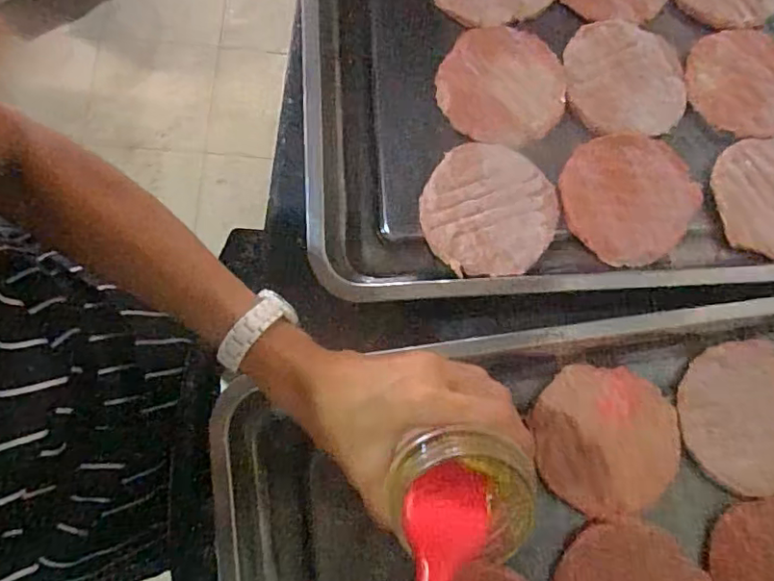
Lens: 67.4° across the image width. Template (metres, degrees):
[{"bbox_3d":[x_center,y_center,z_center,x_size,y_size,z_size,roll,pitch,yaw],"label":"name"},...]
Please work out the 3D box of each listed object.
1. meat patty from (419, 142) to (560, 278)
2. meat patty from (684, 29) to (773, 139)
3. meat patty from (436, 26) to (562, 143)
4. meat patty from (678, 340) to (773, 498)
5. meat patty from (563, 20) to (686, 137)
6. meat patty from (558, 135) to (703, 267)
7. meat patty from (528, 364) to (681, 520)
[{"bbox_3d":[0.084,-0.067,0.475,0.109,0.010,0.113,0,77,-4],"label":"meat patty"},{"bbox_3d":[0.327,-0.190,0.526,0.114,0.012,0.105,1,77,-4],"label":"meat patty"},{"bbox_3d":[0.099,-0.180,0.503,0.106,0.008,0.109,9,76,-2],"label":"meat patty"},{"bbox_3d":[0.282,0.095,0.445,0.111,0.010,0.112,1,77,-4],"label":"meat patty"},{"bbox_3d":[0.212,-0.189,0.516,0.107,0.017,0.111,-2,77,-5],"label":"meat patty"},{"bbox_3d":[0.203,-0.082,0.487,0.115,0.013,0.105,1,77,-4],"label":"meat patty"},{"bbox_3d":[0.165,0.109,0.436,0.106,0.013,0.108,1,77,-4],"label":"meat patty"}]

